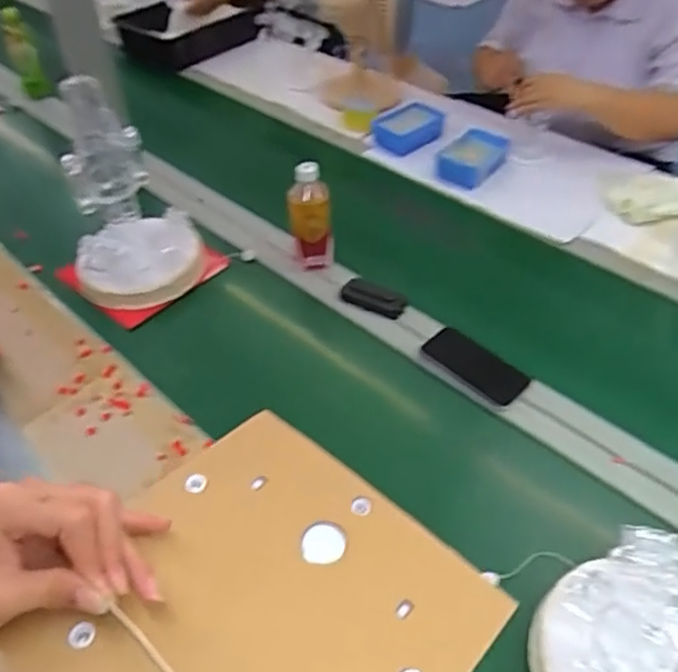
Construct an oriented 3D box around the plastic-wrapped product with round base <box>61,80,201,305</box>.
[{"bbox_3d":[-0.338,-0.216,0.992,0.191,0.326,0.165,-13,47,-9],"label":"plastic-wrapped product with round base"}]

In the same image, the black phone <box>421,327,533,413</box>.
[{"bbox_3d":[0.194,0.044,0.922,0.159,0.011,0.070,35,71,32],"label":"black phone"}]

